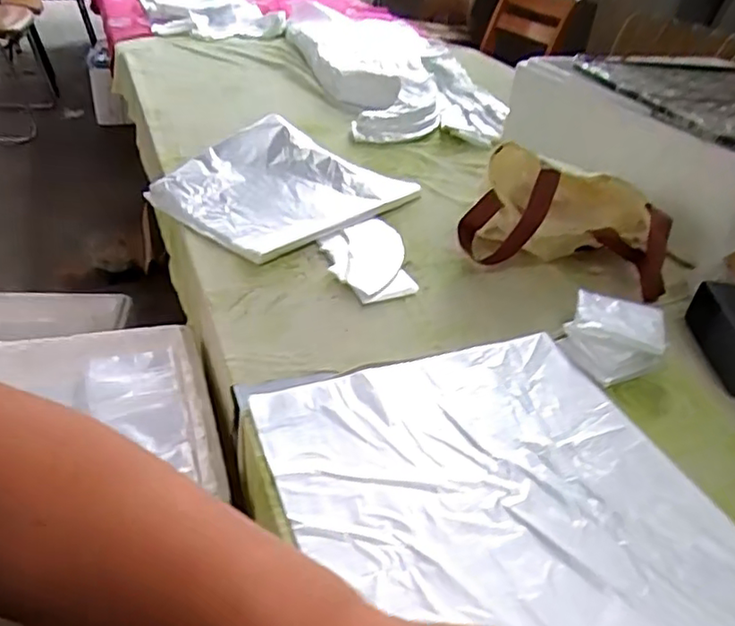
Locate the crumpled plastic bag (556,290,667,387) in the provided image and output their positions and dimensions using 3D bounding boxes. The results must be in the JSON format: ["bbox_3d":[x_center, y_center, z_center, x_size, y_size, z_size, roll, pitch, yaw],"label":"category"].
[{"bbox_3d":[0.248,0.023,0.619,0.091,0.039,0.111,22,37,21],"label":"crumpled plastic bag"}]

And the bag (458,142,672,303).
[{"bbox_3d":[0.235,-0.116,0.733,0.225,0.114,0.116,10,35,5],"label":"bag"}]

